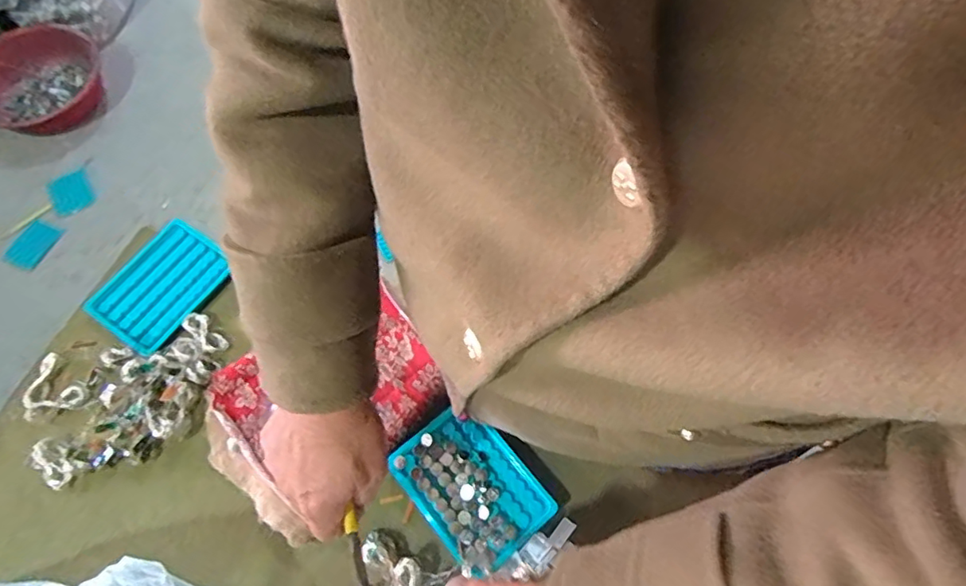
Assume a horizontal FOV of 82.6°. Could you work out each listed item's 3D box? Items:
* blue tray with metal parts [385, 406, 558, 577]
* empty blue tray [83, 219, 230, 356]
[{"bbox_3d":[-0.011,0.168,0.485,0.095,0.016,0.129,-37,70,-17],"label":"blue tray with metal parts"},{"bbox_3d":[-0.337,-0.011,0.573,0.092,0.011,0.129,31,68,13],"label":"empty blue tray"}]

